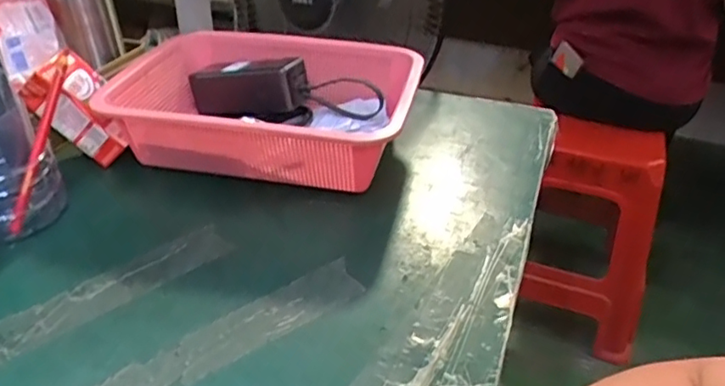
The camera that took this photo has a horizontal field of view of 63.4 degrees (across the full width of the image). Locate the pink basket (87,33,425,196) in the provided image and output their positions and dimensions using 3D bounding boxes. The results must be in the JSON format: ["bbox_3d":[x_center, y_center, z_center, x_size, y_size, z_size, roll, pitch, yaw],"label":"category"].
[{"bbox_3d":[-0.093,-0.088,0.630,0.295,0.090,0.214,8,34,11],"label":"pink basket"}]

